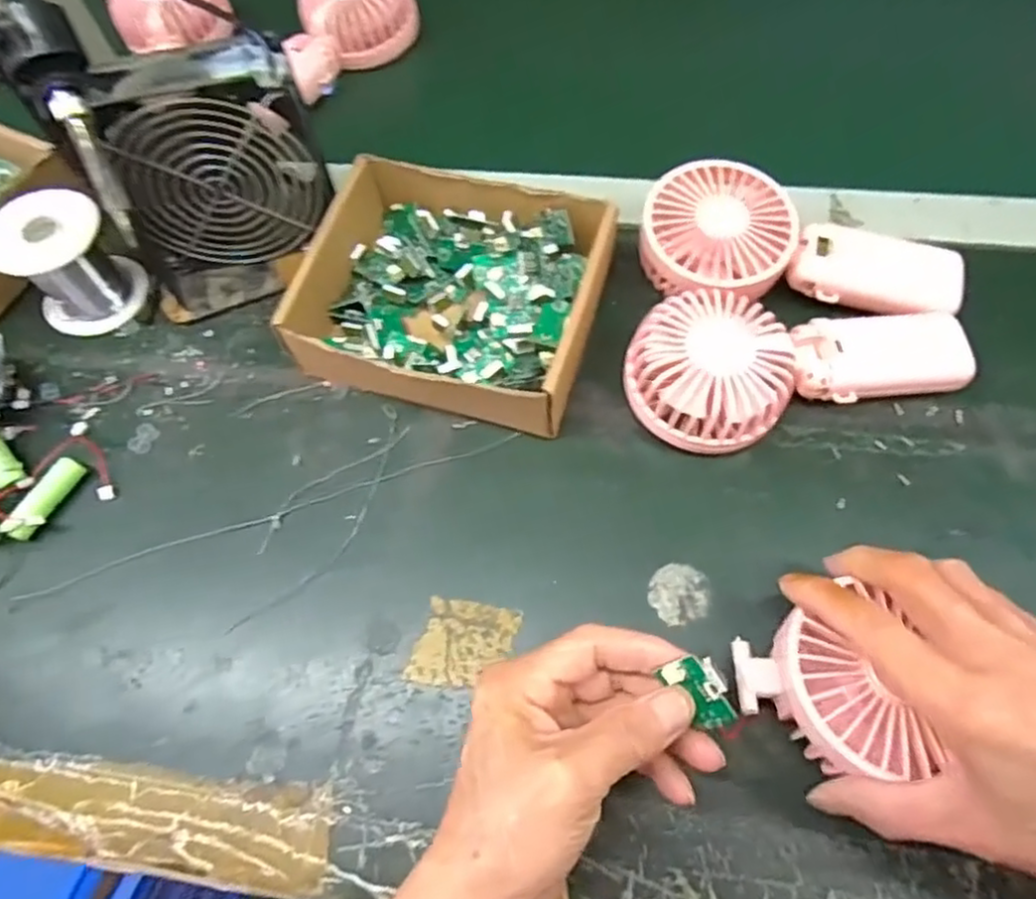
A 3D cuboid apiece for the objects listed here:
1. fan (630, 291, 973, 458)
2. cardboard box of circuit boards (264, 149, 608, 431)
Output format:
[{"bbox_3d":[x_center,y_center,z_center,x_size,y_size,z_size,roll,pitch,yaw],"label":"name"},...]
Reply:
[{"bbox_3d":[0.154,-0.054,0.387,0.182,0.045,0.082,-15,66,-4],"label":"fan"},{"bbox_3d":[-0.039,-0.094,0.414,0.171,0.049,0.137,15,67,10],"label":"cardboard box of circuit boards"}]

